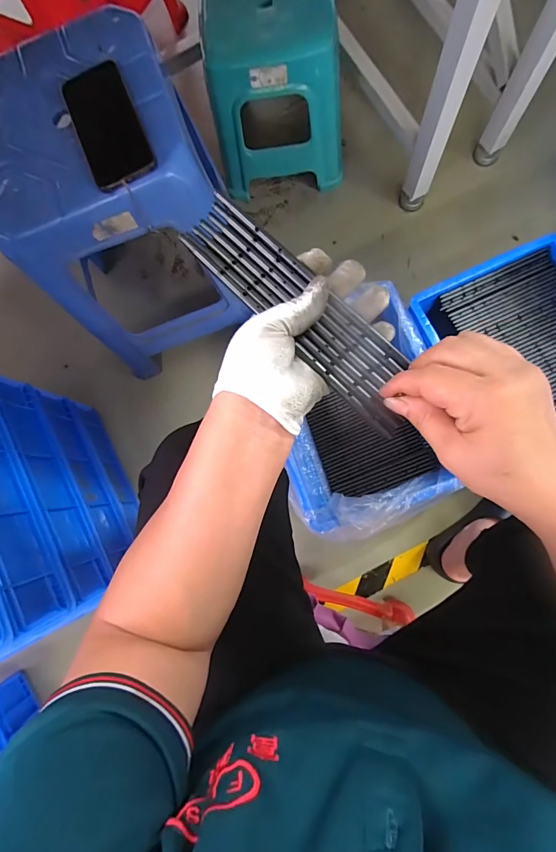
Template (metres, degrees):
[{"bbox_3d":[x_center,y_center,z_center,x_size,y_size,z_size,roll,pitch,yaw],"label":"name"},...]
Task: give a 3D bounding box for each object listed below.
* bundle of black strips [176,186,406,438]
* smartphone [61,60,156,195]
[{"bbox_3d":[0.021,-0.086,0.287,0.219,0.009,0.053,44,89,1],"label":"bundle of black strips"},{"bbox_3d":[-0.199,-0.354,0.433,0.072,0.014,0.149,-23,81,3],"label":"smartphone"}]

